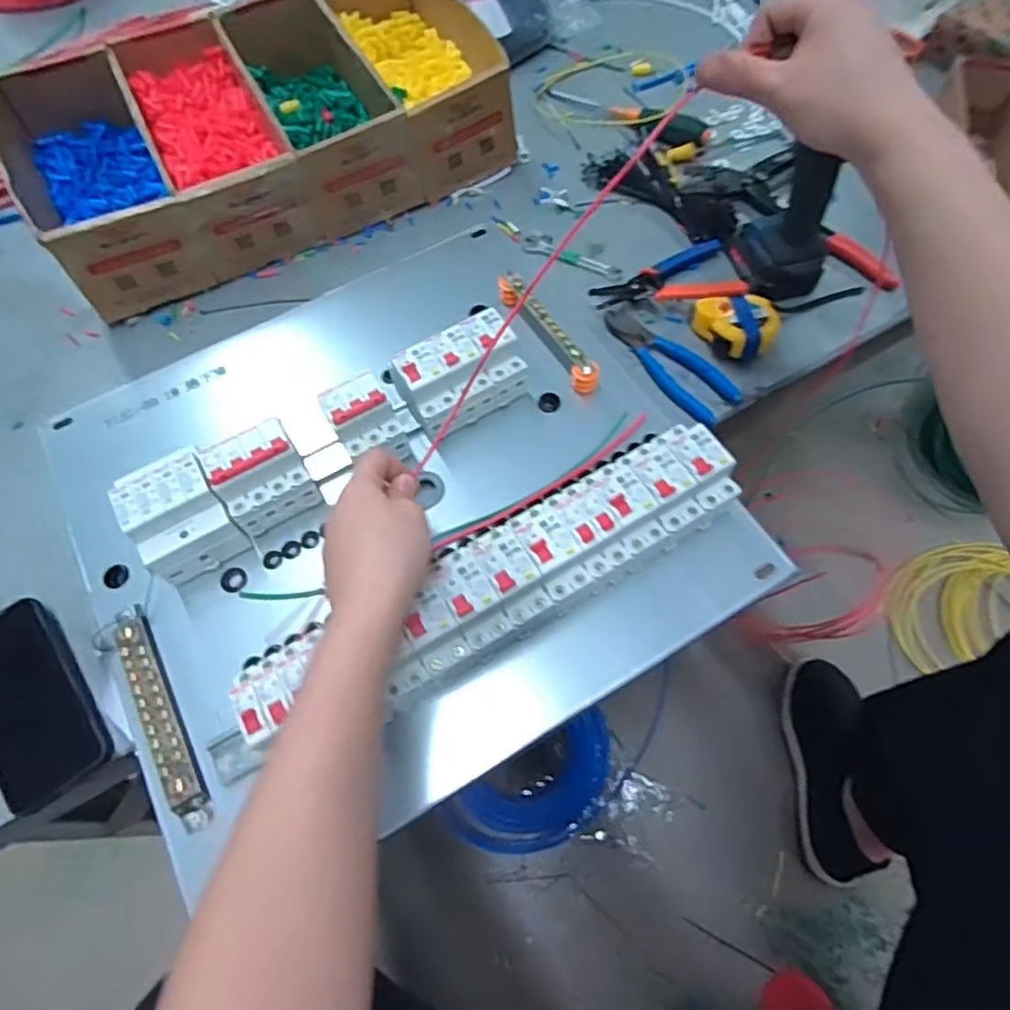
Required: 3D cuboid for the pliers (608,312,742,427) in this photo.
[{"bbox_3d":[0.160,-0.143,0.654,0.059,0.013,0.162,-35,66,-14],"label":"pliers"}]

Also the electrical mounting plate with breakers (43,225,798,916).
[{"bbox_3d":[-0.114,-0.021,0.582,0.516,0.106,0.501,-29,65,-11],"label":"electrical mounting plate with breakers"}]

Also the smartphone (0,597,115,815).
[{"bbox_3d":[-0.387,0.158,0.528,0.081,0.016,0.163,-37,67,-15],"label":"smartphone"}]

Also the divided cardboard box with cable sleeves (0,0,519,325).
[{"bbox_3d":[-0.286,-0.457,0.780,0.534,0.114,0.326,-27,64,-10],"label":"divided cardboard box with cable sleeves"}]

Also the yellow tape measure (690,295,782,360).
[{"bbox_3d":[0.236,-0.179,0.658,0.079,0.037,0.071,-7,63,0],"label":"yellow tape measure"}]

